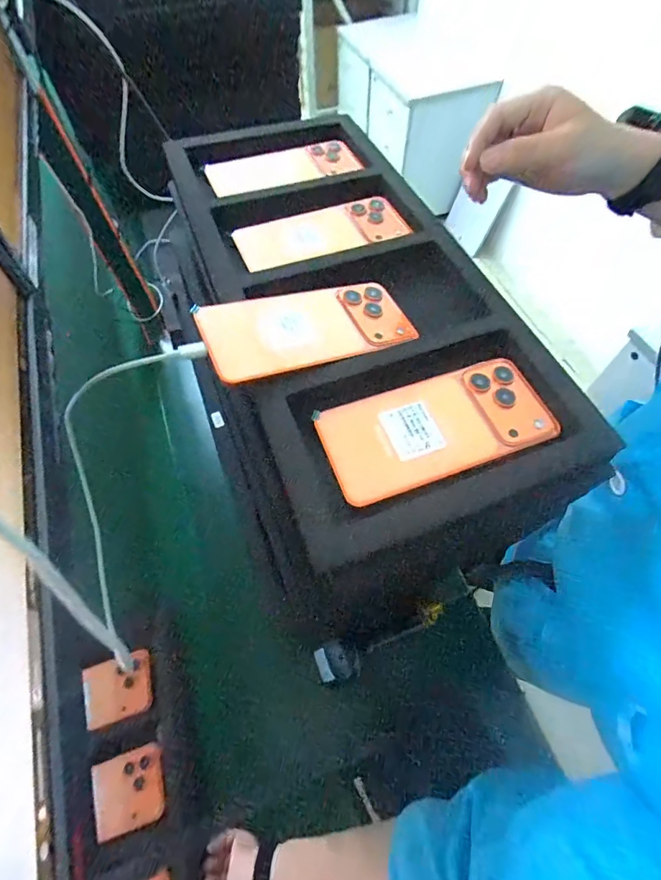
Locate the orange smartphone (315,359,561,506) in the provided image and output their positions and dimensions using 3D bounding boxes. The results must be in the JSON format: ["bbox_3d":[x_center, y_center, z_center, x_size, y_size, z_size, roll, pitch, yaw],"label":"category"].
[{"bbox_3d":[0.076,-0.009,0.291,0.160,0.015,0.073,-17,63,-9],"label":"orange smartphone"}]

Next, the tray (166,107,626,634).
[{"bbox_3d":[-0.004,-0.146,0.360,0.250,0.030,0.516,-19,63,-10],"label":"tray"}]

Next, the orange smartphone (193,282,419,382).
[{"bbox_3d":[-0.015,-0.090,0.316,0.160,0.016,0.076,-18,61,-15],"label":"orange smartphone"}]

